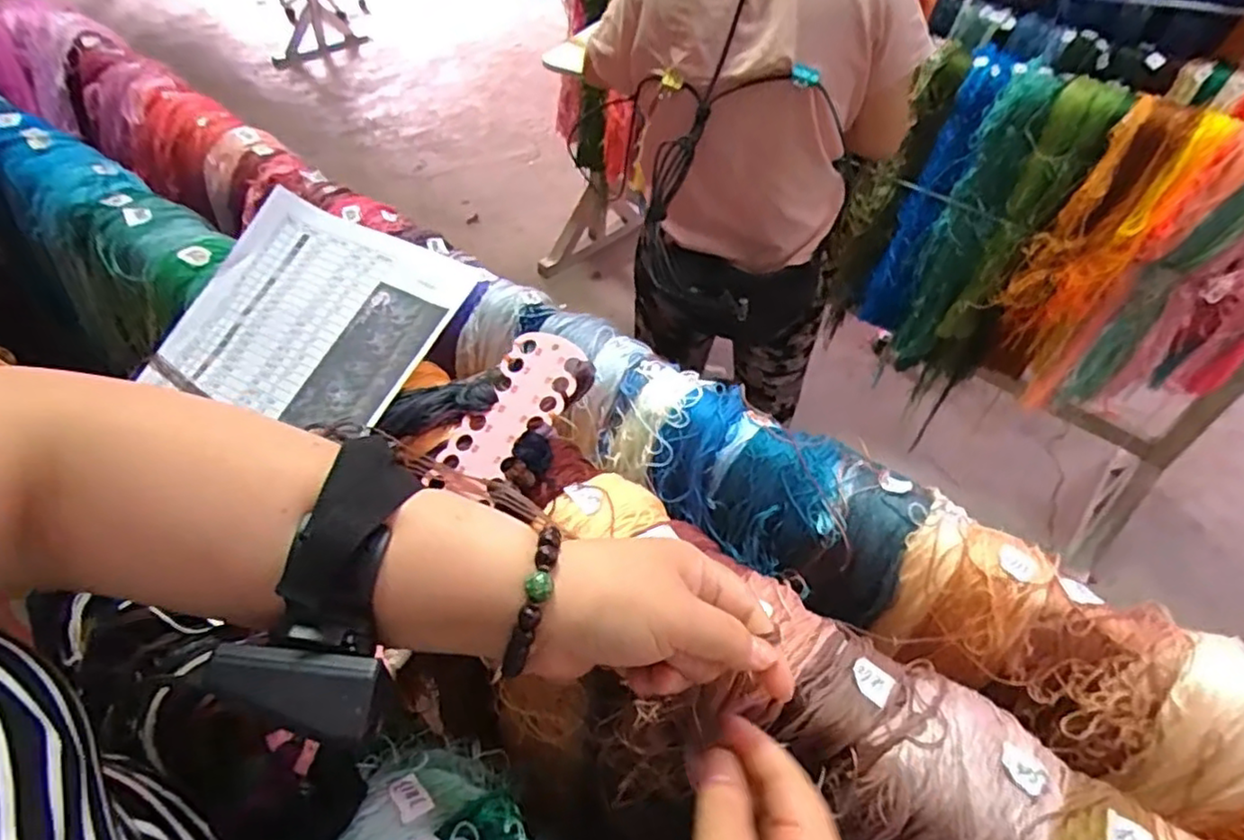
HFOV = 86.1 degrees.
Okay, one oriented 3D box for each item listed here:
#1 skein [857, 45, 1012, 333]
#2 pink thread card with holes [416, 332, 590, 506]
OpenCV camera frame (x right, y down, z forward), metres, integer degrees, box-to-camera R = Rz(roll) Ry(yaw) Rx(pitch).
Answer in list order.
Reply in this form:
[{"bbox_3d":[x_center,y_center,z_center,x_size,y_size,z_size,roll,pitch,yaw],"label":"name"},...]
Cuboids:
[{"bbox_3d":[0.661,-0.461,1.474,0.098,0.612,0.080,34,52,24],"label":"skein"},{"bbox_3d":[-0.073,-0.003,0.434,0.052,0.007,0.122,25,74,23],"label":"pink thread card with holes"}]

